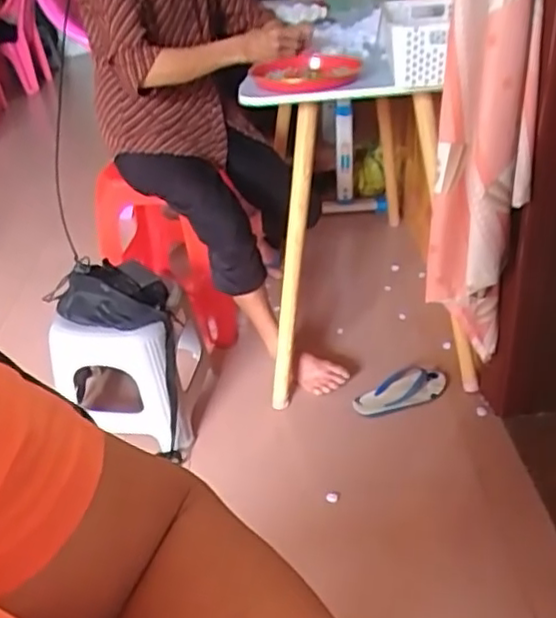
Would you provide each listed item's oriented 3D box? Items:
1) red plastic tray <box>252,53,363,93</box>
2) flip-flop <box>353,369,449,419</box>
[{"bbox_3d":[0.051,-0.461,1.268,0.200,0.036,0.177,-10,35,-7],"label":"red plastic tray"},{"bbox_3d":[0.297,0.199,1.566,0.242,0.044,0.110,-19,37,-18],"label":"flip-flop"}]

